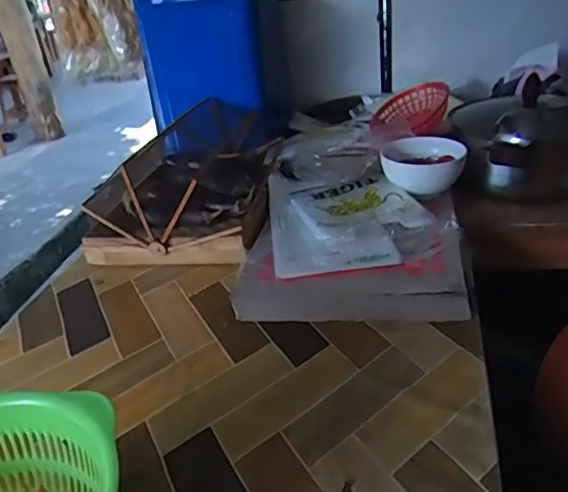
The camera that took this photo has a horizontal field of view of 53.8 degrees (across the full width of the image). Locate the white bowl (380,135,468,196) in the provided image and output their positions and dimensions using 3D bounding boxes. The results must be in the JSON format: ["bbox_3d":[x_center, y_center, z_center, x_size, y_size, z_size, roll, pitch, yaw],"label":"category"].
[{"bbox_3d":[0.214,-0.126,0.862,0.120,0.064,0.115,2,29,16],"label":"white bowl"}]

